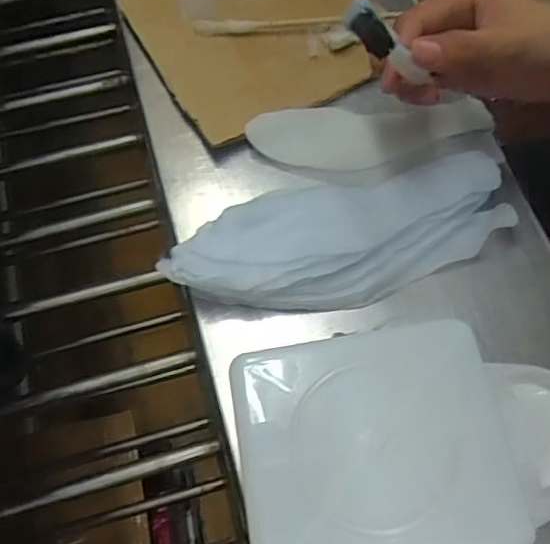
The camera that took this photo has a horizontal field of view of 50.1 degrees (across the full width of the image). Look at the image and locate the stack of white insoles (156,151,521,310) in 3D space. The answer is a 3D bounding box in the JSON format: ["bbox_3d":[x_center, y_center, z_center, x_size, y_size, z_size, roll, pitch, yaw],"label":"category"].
[{"bbox_3d":[0.046,-0.023,0.370,0.217,0.033,0.073,-19,67,-8],"label":"stack of white insoles"}]

